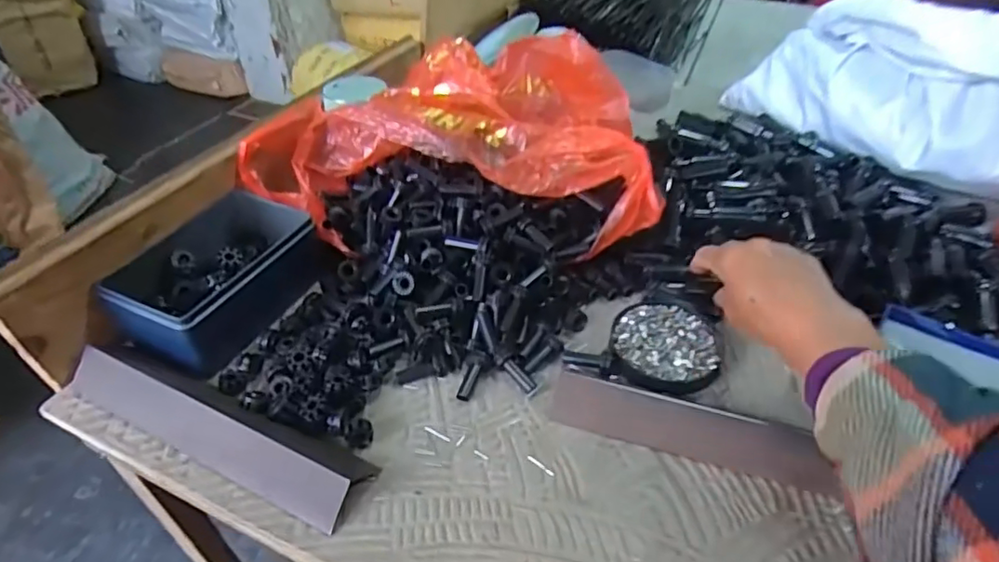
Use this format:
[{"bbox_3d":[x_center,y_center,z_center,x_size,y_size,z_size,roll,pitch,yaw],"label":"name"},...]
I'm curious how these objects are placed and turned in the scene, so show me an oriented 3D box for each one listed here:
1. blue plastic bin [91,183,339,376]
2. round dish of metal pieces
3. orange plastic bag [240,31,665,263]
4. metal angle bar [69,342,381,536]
[{"bbox_3d":[-0.230,-0.005,0.479,0.102,0.057,0.147,20,46,22],"label":"blue plastic bin"},{"bbox_3d":[0.128,0.051,0.452,0.081,0.011,0.082,-1,41,1],"label":"round dish of metal pieces"},{"bbox_3d":[-0.046,-0.121,0.518,0.360,0.110,0.175,-3,41,-2],"label":"orange plastic bag"},{"bbox_3d":[-0.197,0.090,0.396,0.243,0.033,0.051,18,45,21],"label":"metal angle bar"}]

